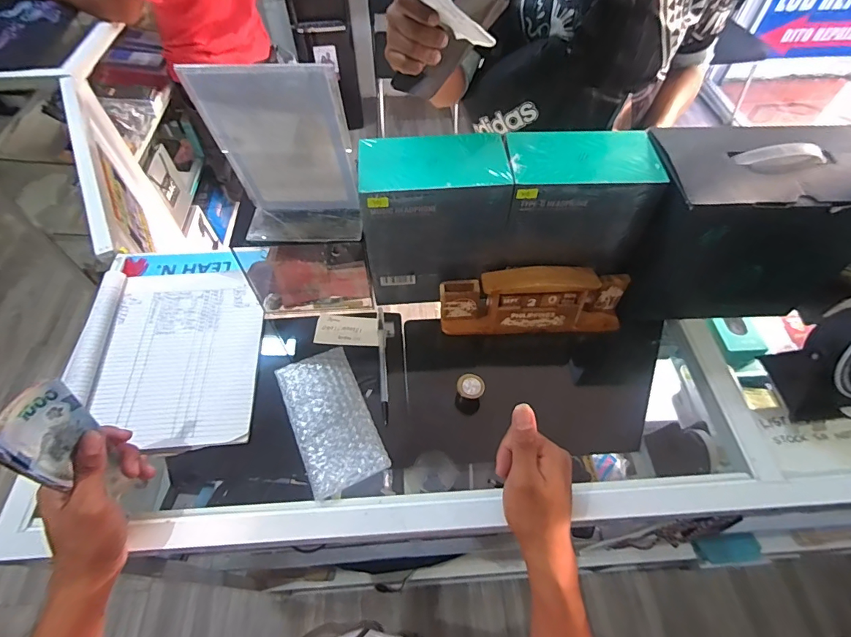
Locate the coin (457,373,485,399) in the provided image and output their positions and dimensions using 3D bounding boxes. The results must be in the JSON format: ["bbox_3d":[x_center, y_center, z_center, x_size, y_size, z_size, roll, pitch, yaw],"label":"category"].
[{"bbox_3d":[0.054,0.080,0.508,0.032,0.005,0.029,24,73,2],"label":"coin"}]

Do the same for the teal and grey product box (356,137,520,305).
[{"bbox_3d":[0.009,-0.117,0.535,0.163,0.183,0.095,-3,56,-2],"label":"teal and grey product box"}]

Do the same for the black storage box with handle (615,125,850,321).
[{"bbox_3d":[0.379,-0.104,0.534,0.257,0.208,0.130,-1,56,-1],"label":"black storage box with handle"}]

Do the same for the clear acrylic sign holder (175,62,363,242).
[{"bbox_3d":[-0.137,-0.159,0.430,0.128,0.180,0.053,-3,56,-2],"label":"clear acrylic sign holder"}]

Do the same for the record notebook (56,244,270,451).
[{"bbox_3d":[-0.323,0.016,0.557,0.226,0.034,0.297,-1,56,0],"label":"record notebook"}]

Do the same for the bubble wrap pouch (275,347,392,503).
[{"bbox_3d":[-0.111,0.114,0.504,0.085,0.008,0.166,-22,58,-14],"label":"bubble wrap pouch"}]

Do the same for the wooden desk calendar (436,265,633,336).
[{"bbox_3d":[0.136,-0.023,0.555,0.238,0.082,0.054,-2,56,-1],"label":"wooden desk calendar"}]

